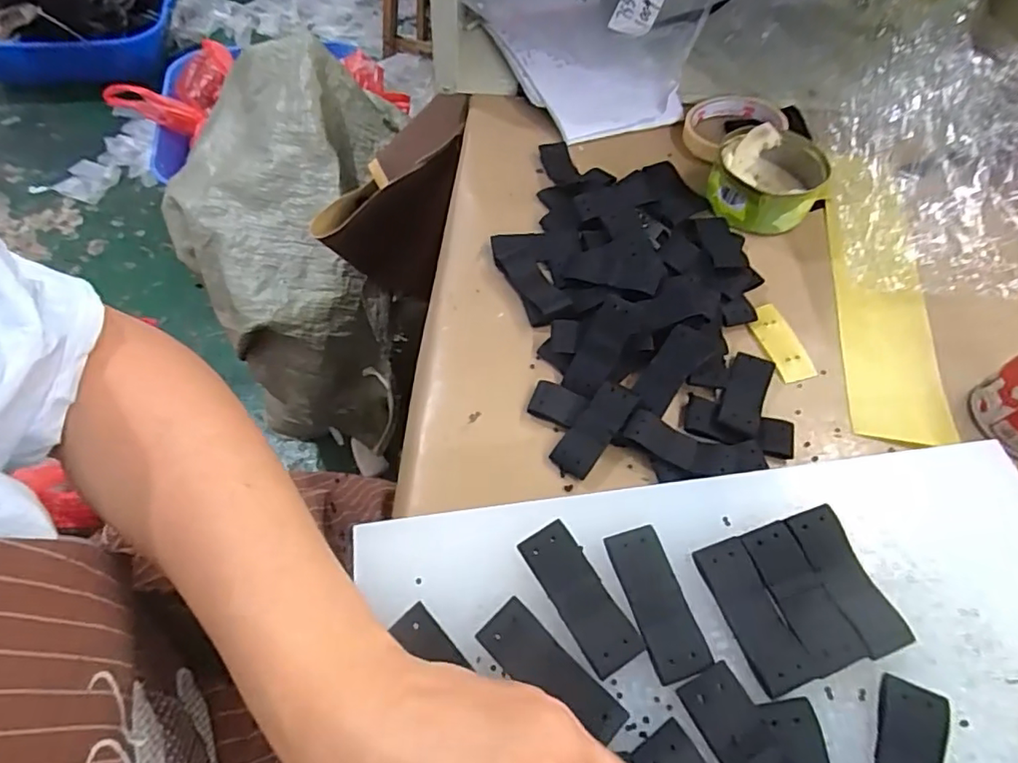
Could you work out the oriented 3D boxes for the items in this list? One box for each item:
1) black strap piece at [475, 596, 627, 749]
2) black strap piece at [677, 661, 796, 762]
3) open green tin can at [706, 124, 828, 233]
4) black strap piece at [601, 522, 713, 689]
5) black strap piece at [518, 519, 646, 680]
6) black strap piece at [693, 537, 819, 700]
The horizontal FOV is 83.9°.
[{"bbox_3d":[0.017,0.125,0.242,0.066,0.004,0.024,40,64,22],"label":"black strap piece"},{"bbox_3d":[0.099,0.152,0.227,0.026,0.004,0.069,-26,58,-15],"label":"black strap piece"},{"bbox_3d":[0.211,-0.168,0.461,0.081,0.041,0.095,26,59,14],"label":"open green tin can"},{"bbox_3d":[0.068,0.101,0.261,0.026,0.005,0.065,-13,58,-10],"label":"black strap piece"},{"bbox_3d":[0.033,0.098,0.261,0.025,0.004,0.067,-27,62,-18],"label":"black strap piece"},{"bbox_3d":[0.113,0.107,0.262,0.025,0.005,0.065,-17,59,-13],"label":"black strap piece"}]

